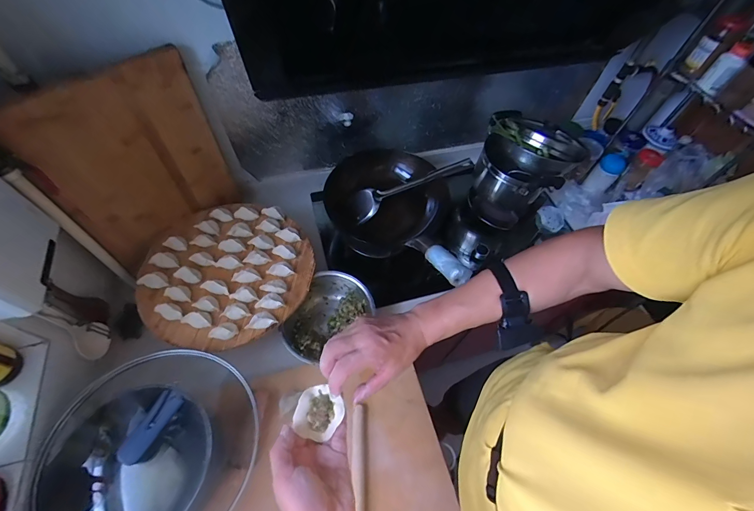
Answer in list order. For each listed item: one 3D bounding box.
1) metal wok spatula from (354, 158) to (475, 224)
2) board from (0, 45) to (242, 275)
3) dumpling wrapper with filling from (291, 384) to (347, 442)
[{"bbox_3d":[0.091,-0.191,0.921,0.336,0.052,0.074,-21,60,5],"label":"metal wok spatula"},{"bbox_3d":[-0.482,-0.193,0.727,0.028,0.377,0.330,34,61,23],"label":"board"},{"bbox_3d":[-0.080,0.210,0.458,0.063,0.021,0.061,31,61,15],"label":"dumpling wrapper with filling"}]

